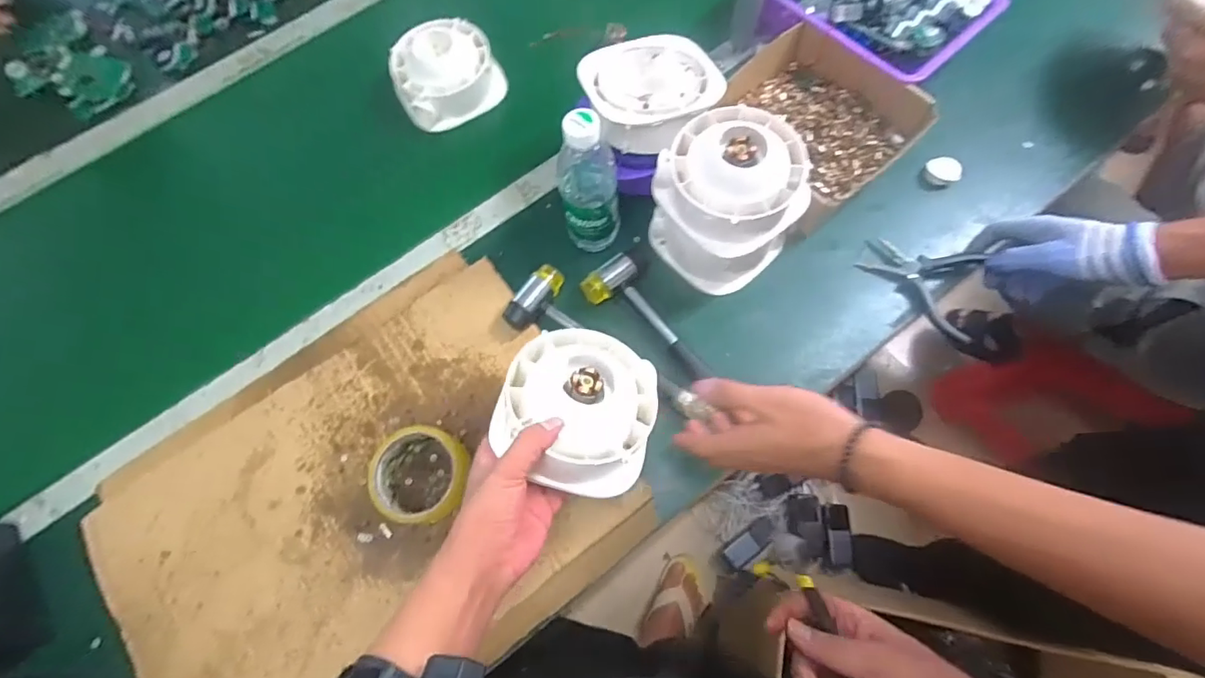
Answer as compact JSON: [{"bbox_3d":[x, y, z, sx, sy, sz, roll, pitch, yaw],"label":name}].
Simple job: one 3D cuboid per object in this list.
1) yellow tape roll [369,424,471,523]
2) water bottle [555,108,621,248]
[{"bbox_3d":[-0.181,0.136,0.531,0.098,0.041,0.092,-1,71,2],"label":"yellow tape roll"},{"bbox_3d":[-0.015,-0.165,0.562,0.064,0.185,0.066,-2,71,2],"label":"water bottle"}]

